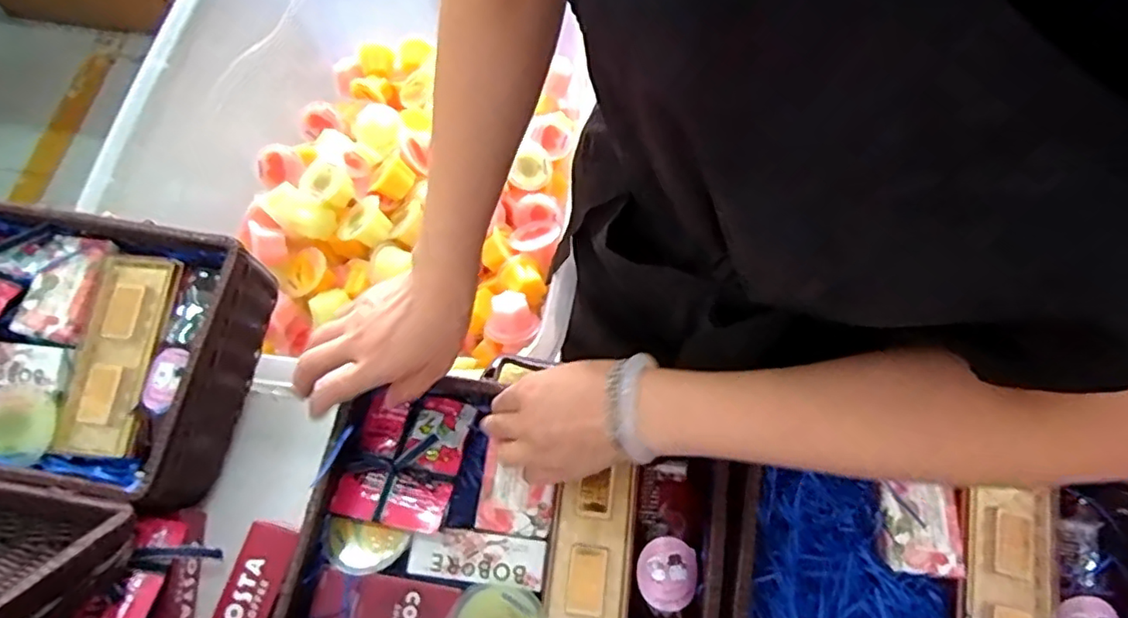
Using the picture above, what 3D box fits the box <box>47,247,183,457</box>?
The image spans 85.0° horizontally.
[{"bbox_3d":[-0.371,0.036,0.512,0.063,0.026,0.164,7,69,2],"label":"box"}]

